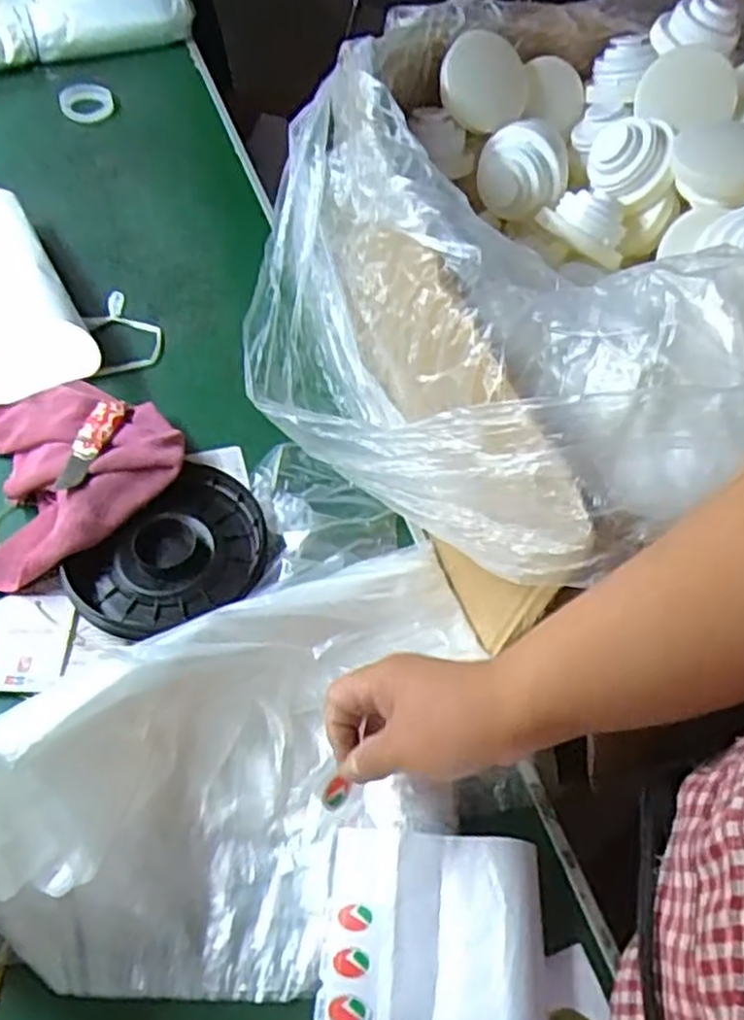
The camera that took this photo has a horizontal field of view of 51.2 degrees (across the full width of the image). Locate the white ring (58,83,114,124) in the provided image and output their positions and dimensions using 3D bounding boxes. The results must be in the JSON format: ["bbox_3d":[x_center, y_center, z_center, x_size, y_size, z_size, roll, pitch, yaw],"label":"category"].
[{"bbox_3d":[-0.333,-0.475,0.906,0.058,0.018,0.058,1,55,-2],"label":"white ring"}]

